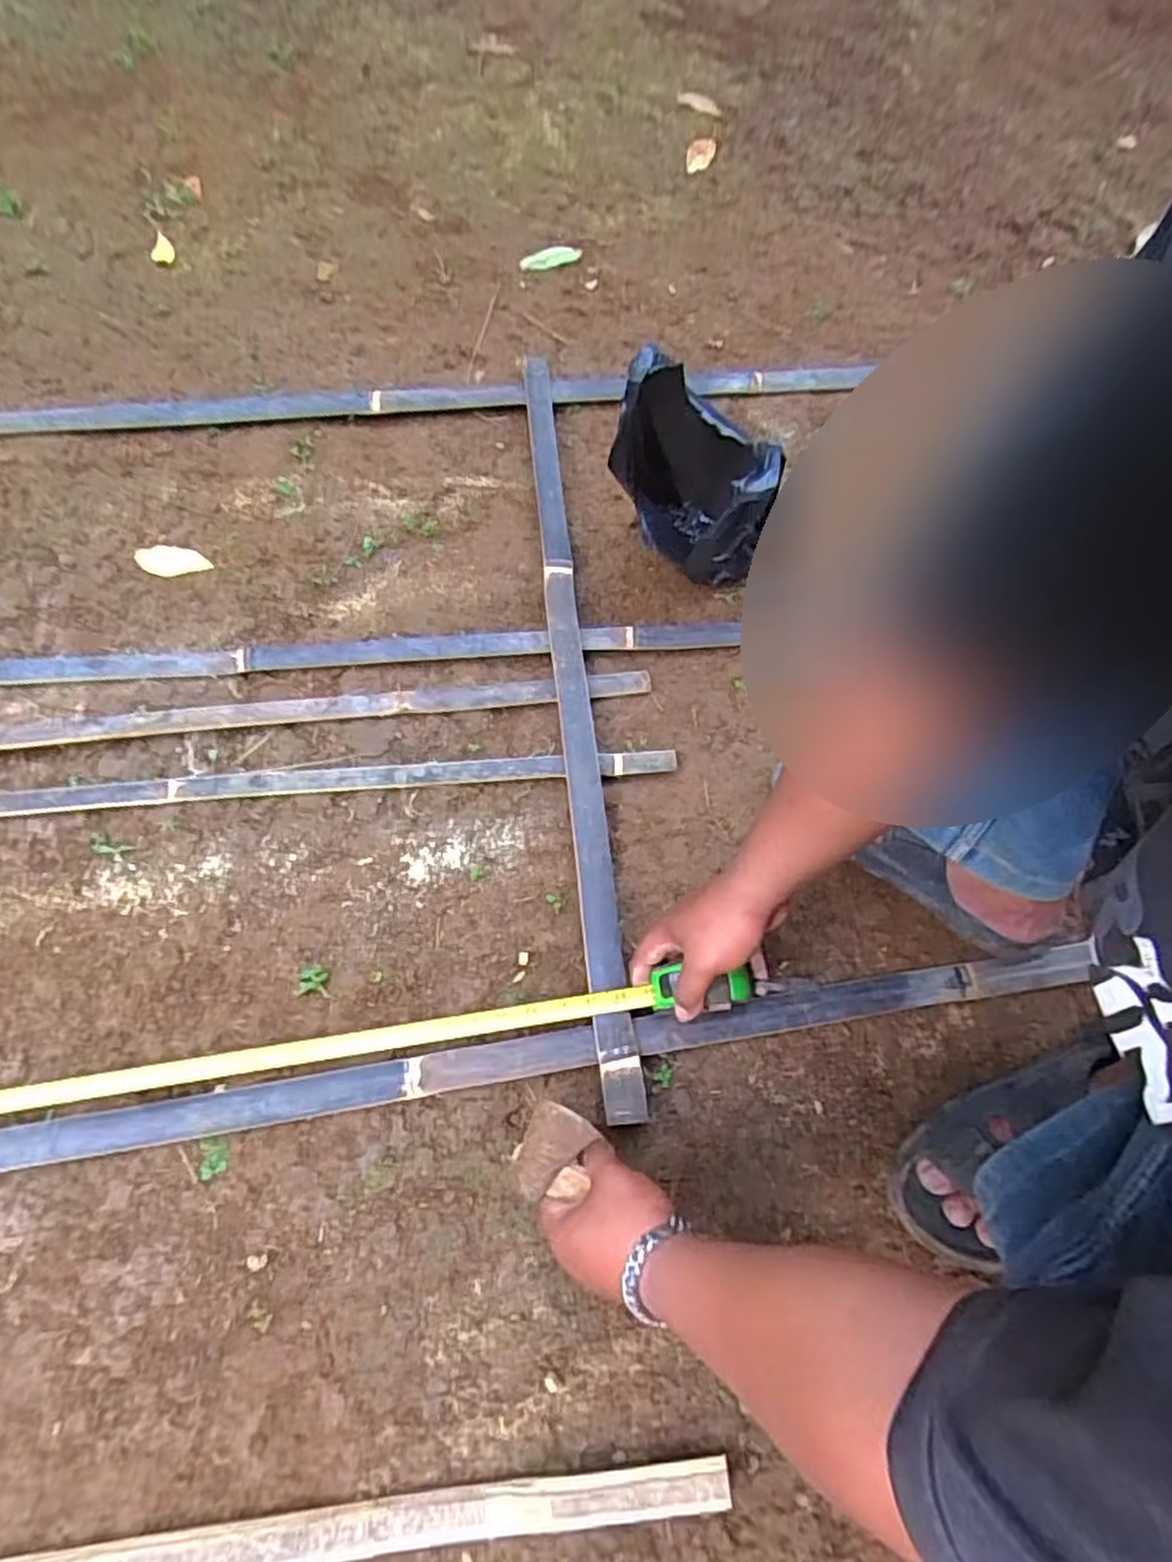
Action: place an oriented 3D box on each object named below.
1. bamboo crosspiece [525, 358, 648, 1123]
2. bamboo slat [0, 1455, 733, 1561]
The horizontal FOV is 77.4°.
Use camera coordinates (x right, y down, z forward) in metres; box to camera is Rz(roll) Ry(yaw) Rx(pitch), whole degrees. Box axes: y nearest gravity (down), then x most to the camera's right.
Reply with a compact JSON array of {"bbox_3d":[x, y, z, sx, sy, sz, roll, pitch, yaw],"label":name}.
[{"bbox_3d":[-0.015,-0.129,0.767,0.037,0.038,0.866,-5,65,-5],"label":"bamboo crosspiece"},{"bbox_3d":[-0.348,0.509,0.466,0.883,0.015,0.030,-4,65,-5],"label":"bamboo slat"}]

